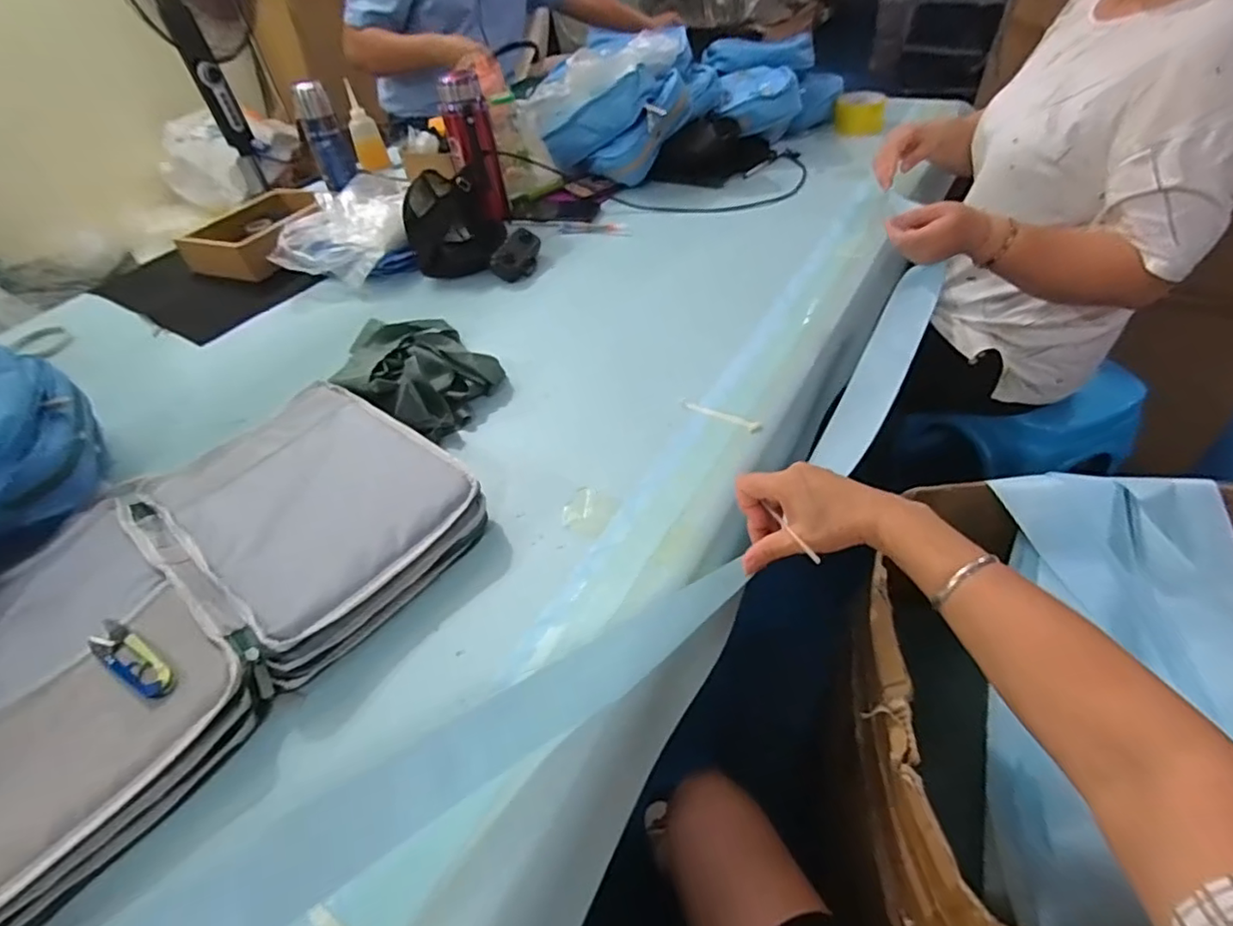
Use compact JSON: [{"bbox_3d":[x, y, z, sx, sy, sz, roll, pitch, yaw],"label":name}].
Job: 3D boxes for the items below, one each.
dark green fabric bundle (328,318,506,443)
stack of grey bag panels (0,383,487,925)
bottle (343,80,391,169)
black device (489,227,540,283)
[{"bbox_3d":[-0.260,-0.133,0.754,0.238,0.062,0.189,25,54,28],"label":"dark green fabric bundle"},{"bbox_3d":[-0.384,0.112,0.541,0.329,0.063,0.457,28,55,29],"label":"stack of grey bag panels"},{"bbox_3d":[-0.566,-0.747,1.293,0.064,0.159,0.058,-19,47,-12],"label":"bottle"},{"bbox_3d":[-0.164,-0.343,0.959,0.051,0.049,0.097,16,50,21],"label":"black device"}]

